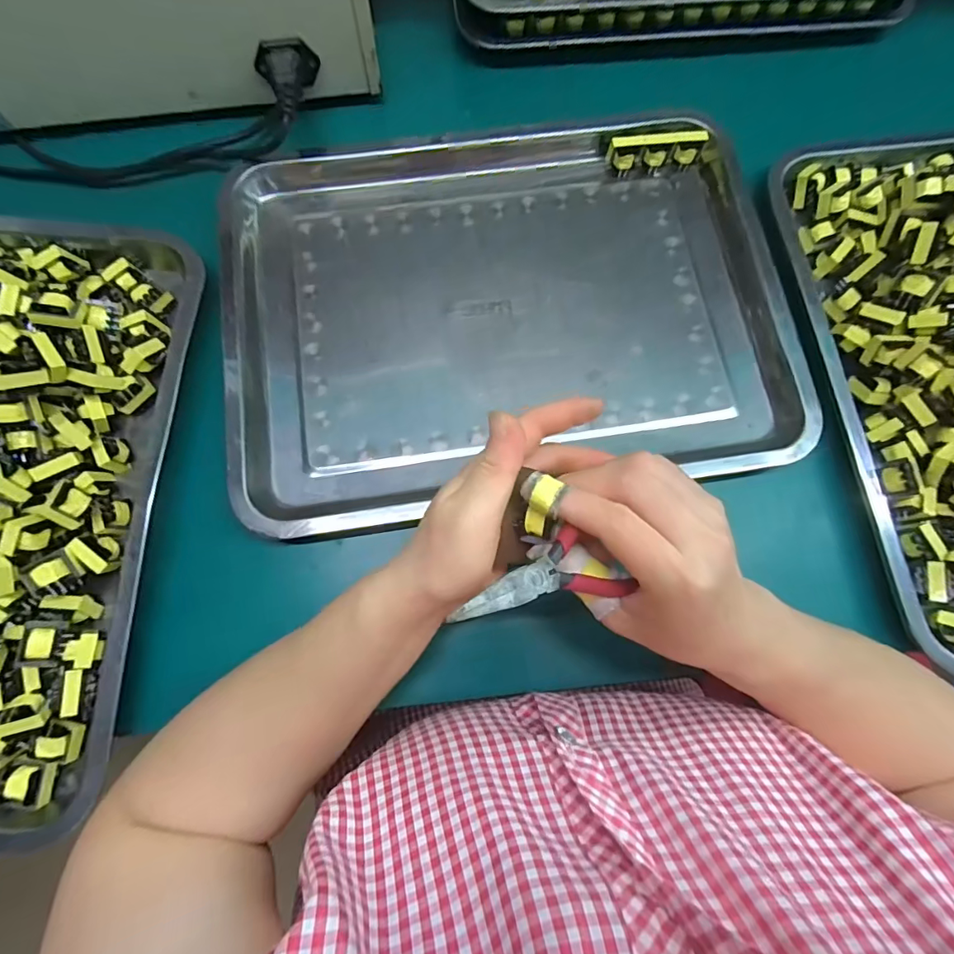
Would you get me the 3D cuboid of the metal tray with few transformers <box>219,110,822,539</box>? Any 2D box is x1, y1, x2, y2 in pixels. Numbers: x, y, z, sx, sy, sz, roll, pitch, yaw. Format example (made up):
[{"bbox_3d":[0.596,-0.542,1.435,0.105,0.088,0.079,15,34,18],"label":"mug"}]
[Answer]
[{"bbox_3d":[0.020,-0.132,0.356,0.394,0.039,0.308,-9,78,-1],"label":"metal tray with few transformers"}]

